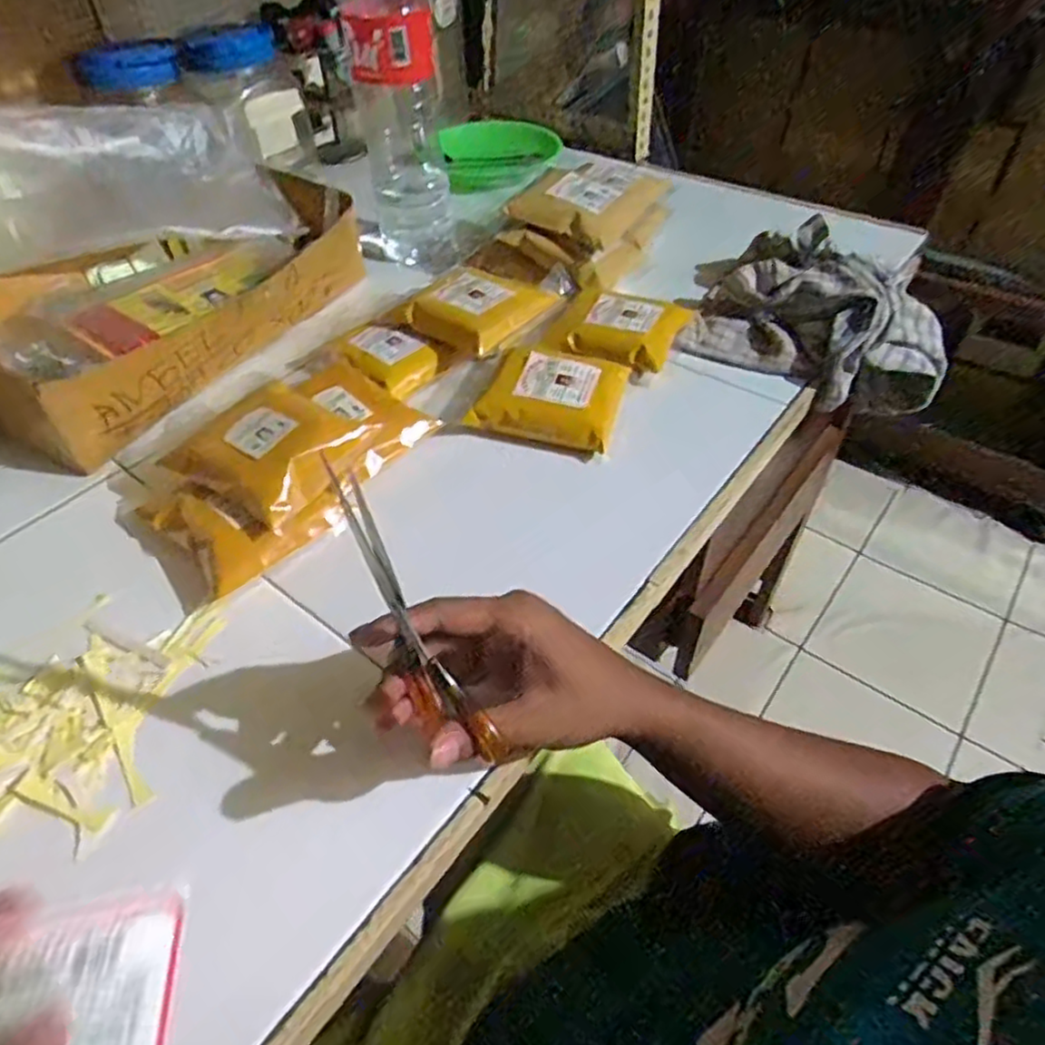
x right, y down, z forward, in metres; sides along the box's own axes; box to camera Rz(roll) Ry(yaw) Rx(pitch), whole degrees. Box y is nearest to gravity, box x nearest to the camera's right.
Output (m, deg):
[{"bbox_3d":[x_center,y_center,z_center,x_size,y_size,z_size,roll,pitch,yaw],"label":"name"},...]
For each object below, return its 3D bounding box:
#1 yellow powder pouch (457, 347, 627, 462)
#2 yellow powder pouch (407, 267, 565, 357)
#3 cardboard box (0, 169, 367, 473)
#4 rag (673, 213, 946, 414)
[{"bbox_3d":[0.030,-0.119,0.575,0.114,0.030,0.121,17,50,16],"label":"yellow powder pouch"},{"bbox_3d":[-0.038,-0.204,0.624,0.099,0.033,0.108,29,54,25],"label":"yellow powder pouch"},{"bbox_3d":[-0.329,-0.210,0.637,0.182,0.078,0.386,22,52,20],"label":"cardboard box"},{"bbox_3d":[0.282,-0.193,0.654,0.250,0.116,0.174,22,52,20],"label":"rag"}]

